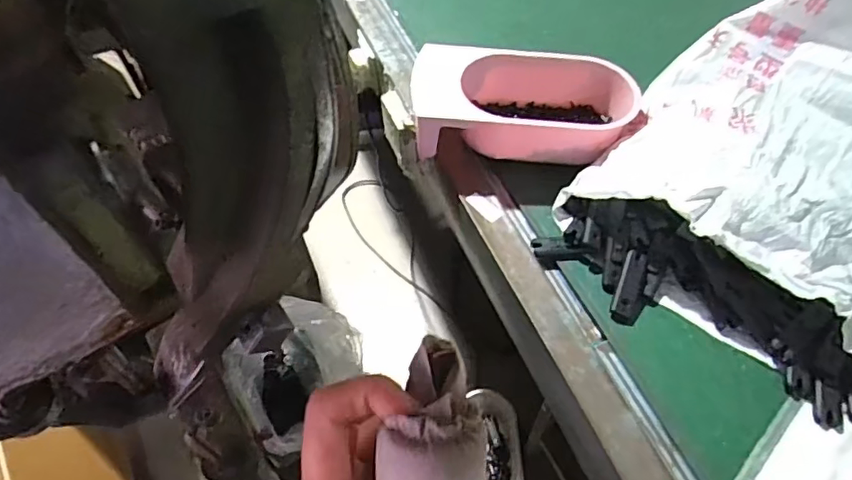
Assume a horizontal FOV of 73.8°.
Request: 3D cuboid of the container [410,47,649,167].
[{"bbox_3d":[0.137,-0.179,0.779,0.303,0.104,0.139,2,55,4],"label":"container"}]

